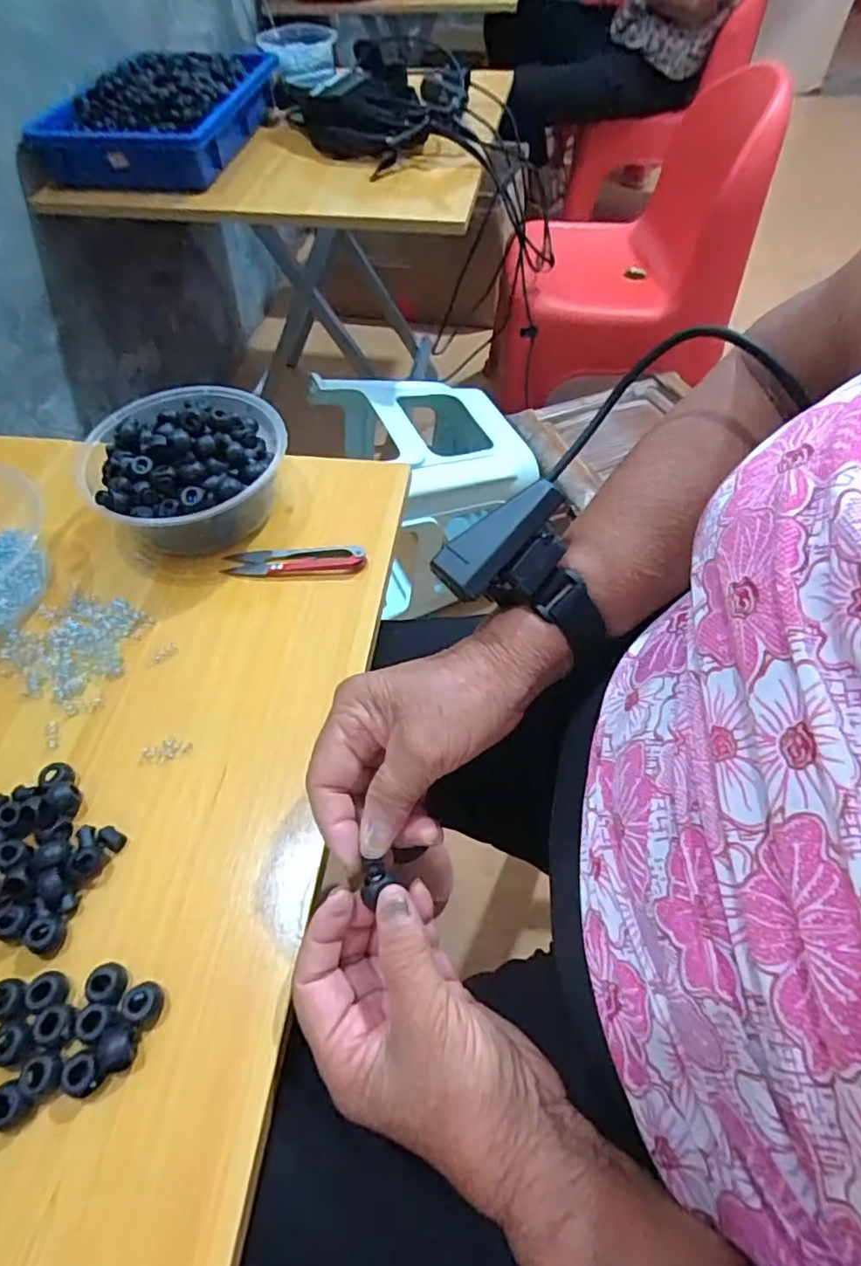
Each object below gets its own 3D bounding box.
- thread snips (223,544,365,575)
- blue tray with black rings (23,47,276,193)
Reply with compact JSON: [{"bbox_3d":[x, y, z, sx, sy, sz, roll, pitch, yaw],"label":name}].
[{"bbox_3d":[-0.096,-0.052,0.436,0.099,0.010,0.021,-1,55,2],"label":"thread snips"},{"bbox_3d":[-0.362,-0.715,0.843,0.236,0.084,0.309,3,55,4],"label":"blue tray with black rings"}]

